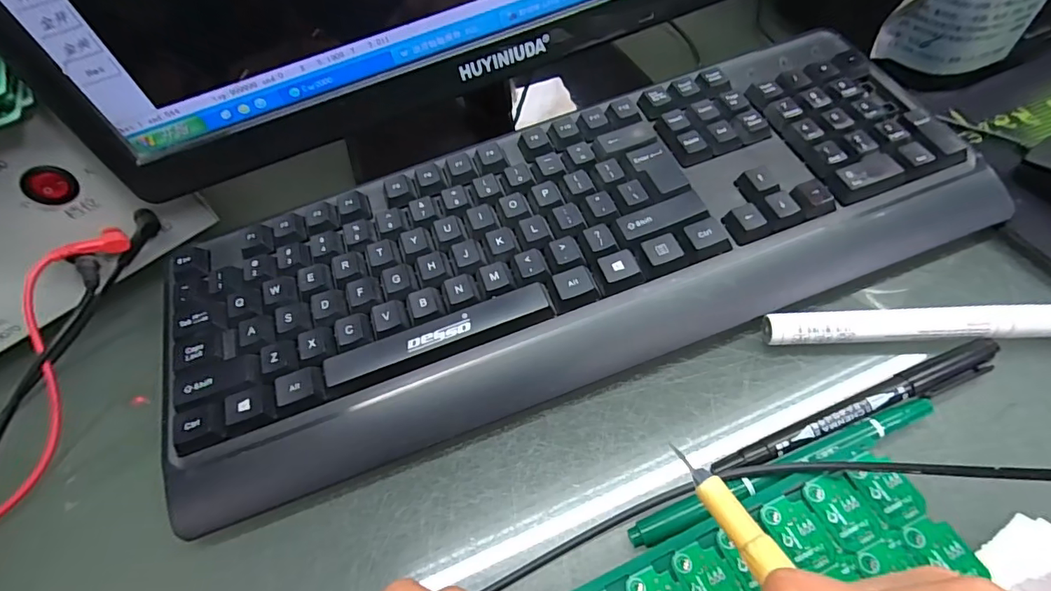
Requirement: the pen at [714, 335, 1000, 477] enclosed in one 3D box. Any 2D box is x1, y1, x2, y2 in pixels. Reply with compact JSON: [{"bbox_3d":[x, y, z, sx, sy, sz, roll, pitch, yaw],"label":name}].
[{"bbox_3d":[0.146,0.050,0.209,0.137,0.009,0.013,-21,56,-5],"label":"pen"}]

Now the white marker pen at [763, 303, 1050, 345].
[{"bbox_3d":[0.187,0.013,0.220,0.144,0.015,0.015,-2,56,8],"label":"white marker pen"}]

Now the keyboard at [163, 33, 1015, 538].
[{"bbox_3d":[0.022,-0.033,0.262,0.426,0.032,0.152,-20,62,-7],"label":"keyboard"}]

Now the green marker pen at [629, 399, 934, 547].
[{"bbox_3d":[0.108,0.071,0.195,0.141,0.012,0.010,-20,56,-5],"label":"green marker pen"}]

